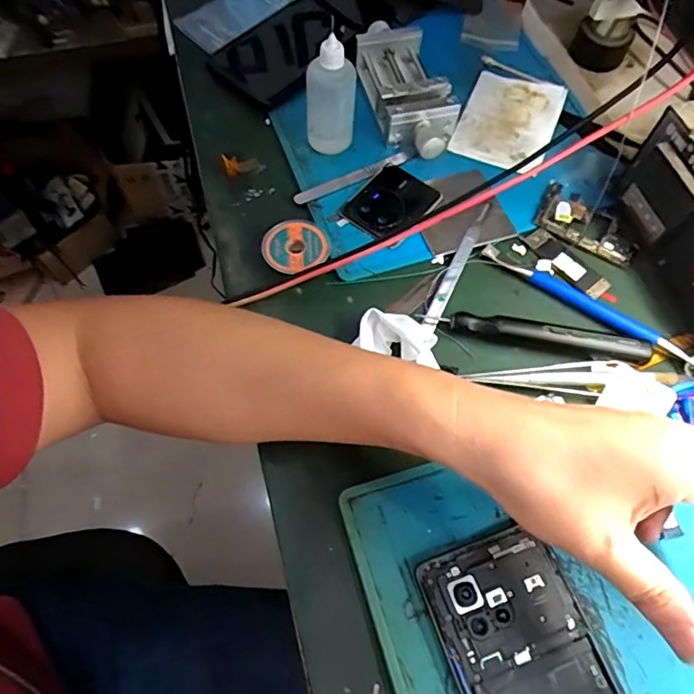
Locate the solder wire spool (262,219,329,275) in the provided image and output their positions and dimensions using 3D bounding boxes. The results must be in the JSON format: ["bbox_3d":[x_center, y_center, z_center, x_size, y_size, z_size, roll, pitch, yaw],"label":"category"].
[{"bbox_3d":[-0.035,-0.069,0.362,0.042,0.014,0.044,0,63,-1],"label":"solder wire spool"}]

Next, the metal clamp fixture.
[{"bbox_3d":[0.047,-0.203,0.422,0.060,0.033,0.120,-16,64,-9],"label":"metal clamp fixture"}]

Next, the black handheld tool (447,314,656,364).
[{"bbox_3d":[0.128,-0.006,0.337,0.121,0.013,0.013,11,64,5],"label":"black handheld tool"}]

